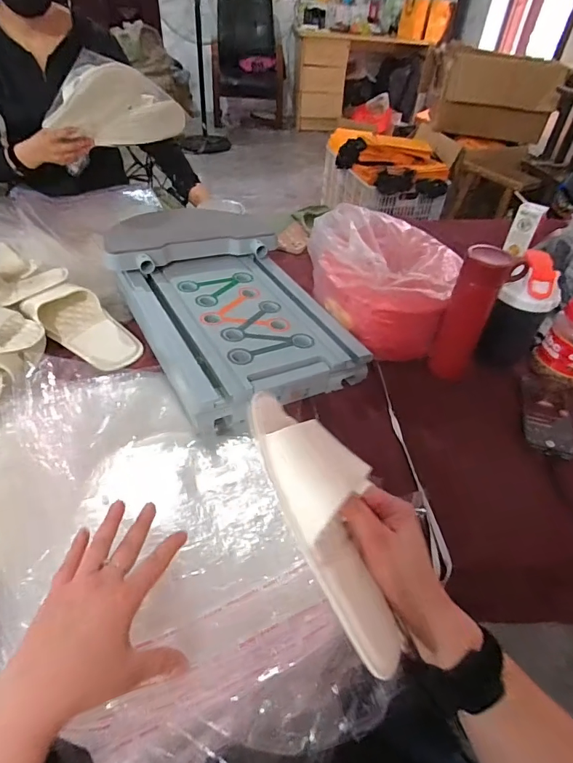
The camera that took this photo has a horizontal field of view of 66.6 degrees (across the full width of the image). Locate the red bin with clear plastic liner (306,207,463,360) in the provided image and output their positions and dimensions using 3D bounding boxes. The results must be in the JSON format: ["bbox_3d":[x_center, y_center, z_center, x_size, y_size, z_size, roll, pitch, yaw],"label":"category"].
[{"bbox_3d":[0.172,-0.198,0.811,0.264,0.180,0.260,10,44,5],"label":"red bin with clear plastic liner"}]

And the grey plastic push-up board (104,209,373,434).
[{"bbox_3d":[-0.110,-0.168,0.787,0.322,0.067,0.530,-19,49,-23],"label":"grey plastic push-up board"}]

